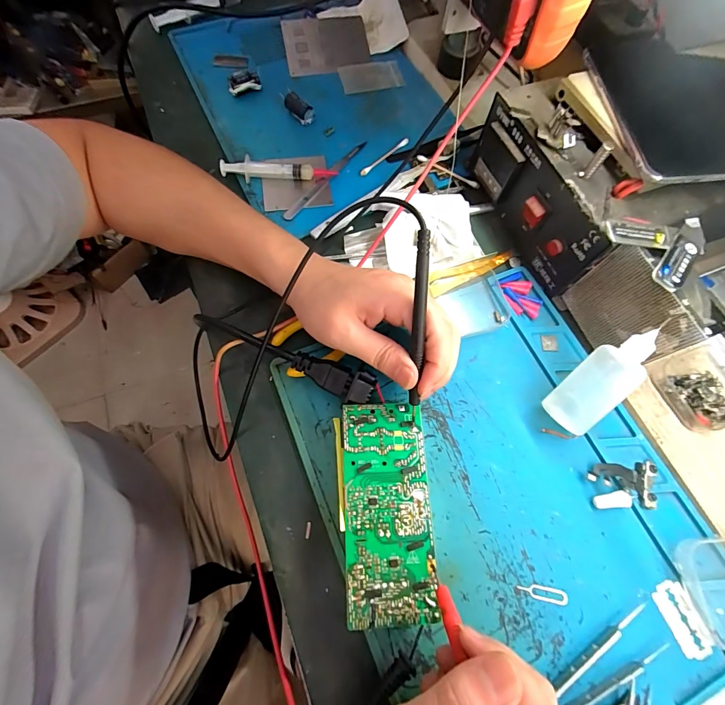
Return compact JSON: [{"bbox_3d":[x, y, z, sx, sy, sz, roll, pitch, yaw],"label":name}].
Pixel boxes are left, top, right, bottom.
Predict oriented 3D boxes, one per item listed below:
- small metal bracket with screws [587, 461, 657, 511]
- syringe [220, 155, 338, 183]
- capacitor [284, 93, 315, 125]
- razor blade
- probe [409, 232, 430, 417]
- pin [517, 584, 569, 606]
[{"bbox_3d":[0.194,0.098,0.264,0.052,0.008,0.031,-2,69,-2],"label":"small metal bracket with screws"},{"bbox_3d":[-0.085,-0.183,0.361,0.112,0.018,0.012,0,69,-2],"label":"syringe"},{"bbox_3d":[-0.071,-0.271,0.397,0.016,0.017,0.038,-34,73,-13],"label":"capacitor"},{"bbox_3d":[0.212,0.177,0.236,0.023,0.004,0.042,-18,70,-8],"label":"razor blade"},{"bbox_3d":[0.035,-0.013,0.222,0.007,0.005,0.119,-1,112,-2],"label":"probe"},{"bbox_3d":[0.121,0.161,0.239,0.033,0.004,0.009,12,69,3],"label":"pin"}]

